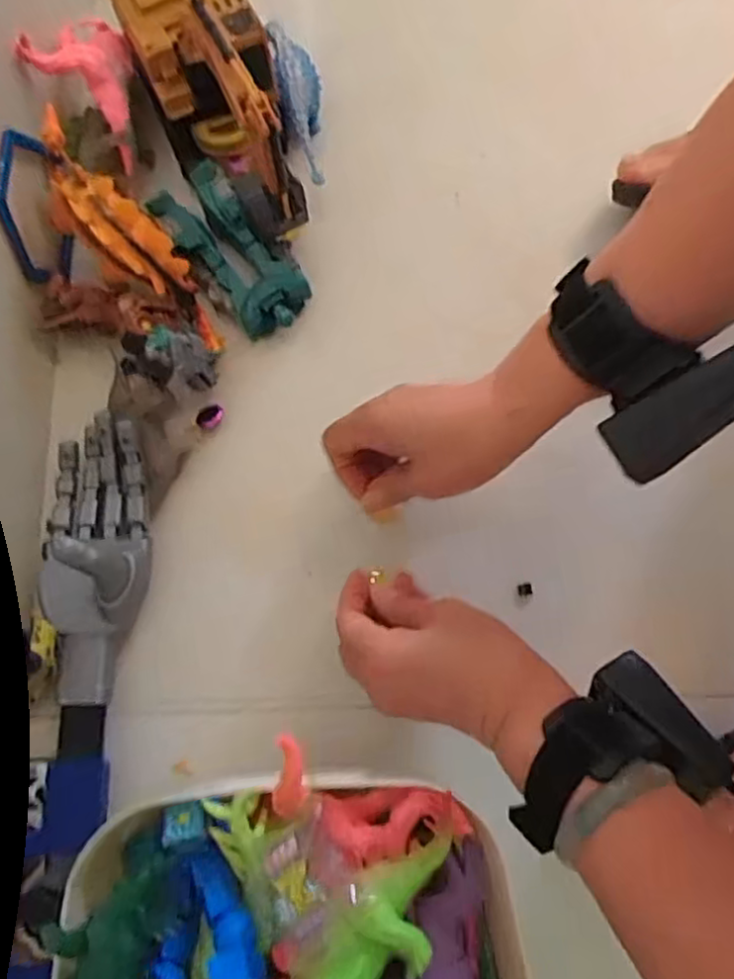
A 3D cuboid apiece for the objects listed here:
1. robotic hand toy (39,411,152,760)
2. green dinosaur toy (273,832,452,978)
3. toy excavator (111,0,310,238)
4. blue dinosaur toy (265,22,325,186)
[{"bbox_3d":[-0.170,0.054,0.415,0.064,0.069,0.202,-6,76,0],"label":"robotic hand toy"},{"bbox_3d":[0.004,0.193,0.293,0.097,0.038,0.044,-40,78,-23],"label":"green dinosaur toy"},{"bbox_3d":[-0.102,-0.274,0.461,0.078,0.138,0.214,-22,76,-4],"label":"toy excavator"},{"bbox_3d":[-0.050,-0.294,0.520,0.032,0.043,0.135,-11,76,-2],"label":"blue dinosaur toy"}]

